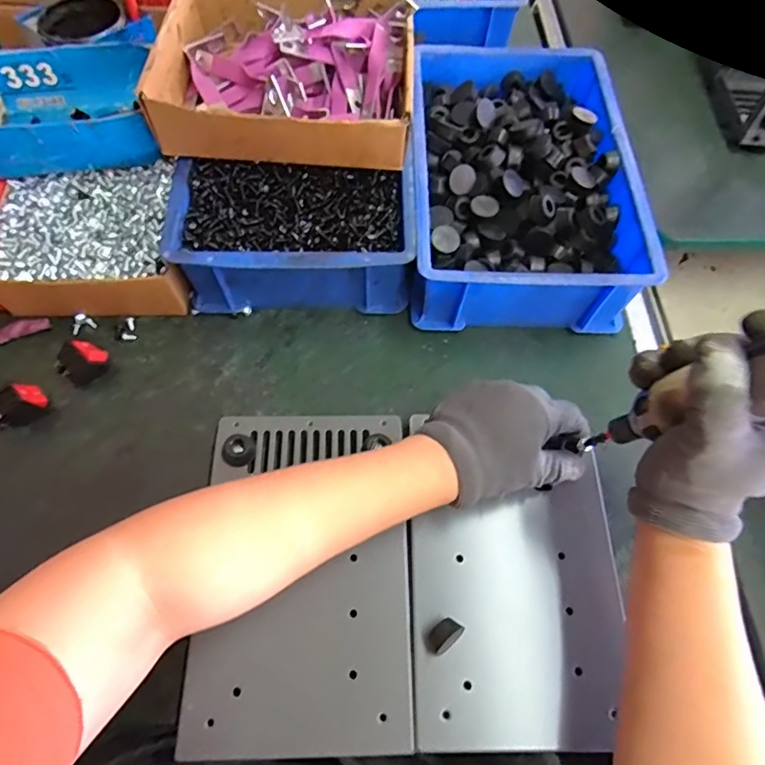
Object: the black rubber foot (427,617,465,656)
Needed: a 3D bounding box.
[{"bbox_3d":[0.042,0.169,0.338,0.025,0.023,0.017,-35,70,-17],"label":"black rubber foot"}]

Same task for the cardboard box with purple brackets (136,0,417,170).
[{"bbox_3d":[-0.081,-0.280,0.455,0.208,0.066,0.187,2,64,0],"label":"cardboard box with purple brackets"}]

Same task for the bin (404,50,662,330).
[{"bbox_3d":[0.128,-0.198,0.498,0.201,0.089,0.316,1,64,-1],"label":"bin"}]

